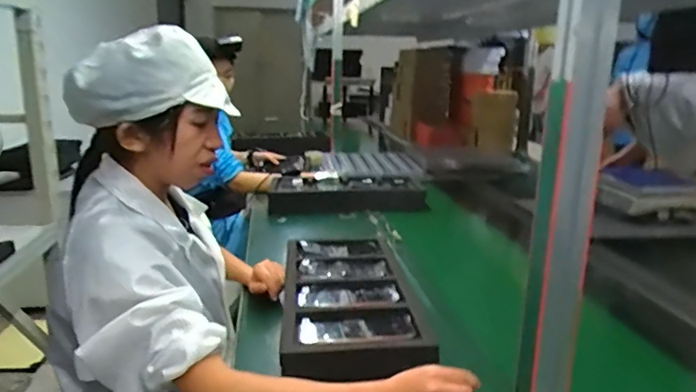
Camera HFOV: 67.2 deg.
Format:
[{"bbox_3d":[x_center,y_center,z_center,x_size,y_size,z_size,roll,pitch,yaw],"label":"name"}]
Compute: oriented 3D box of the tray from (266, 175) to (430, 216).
[{"bbox_3d":[-0.008,-0.004,1.728,0.501,0.074,0.242,-1,15,-7],"label":"tray"}]

